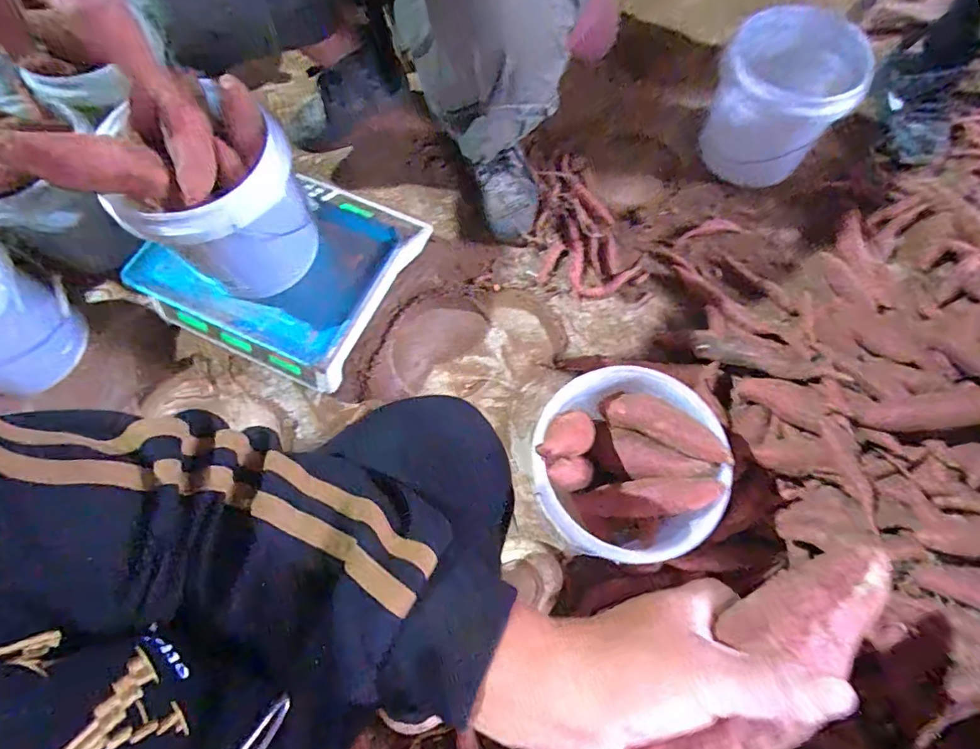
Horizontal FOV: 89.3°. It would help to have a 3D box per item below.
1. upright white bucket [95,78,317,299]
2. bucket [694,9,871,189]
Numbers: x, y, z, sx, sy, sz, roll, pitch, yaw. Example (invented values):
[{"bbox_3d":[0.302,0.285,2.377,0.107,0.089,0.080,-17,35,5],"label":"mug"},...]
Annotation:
[{"bbox_3d":[-0.314,-0.192,0.603,0.145,0.204,0.186,43,76,15],"label":"upright white bucket"},{"bbox_3d":[0.460,-0.441,0.800,0.195,0.182,0.225,29,73,12],"label":"bucket"}]

